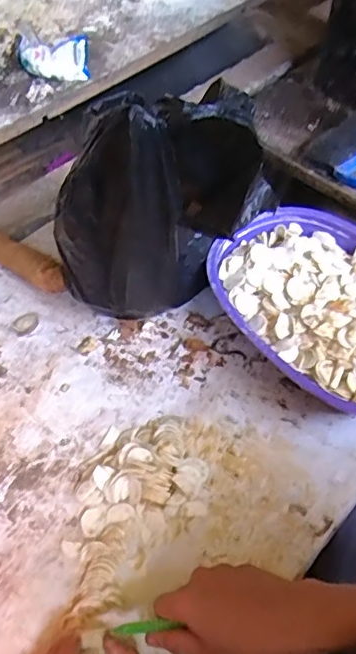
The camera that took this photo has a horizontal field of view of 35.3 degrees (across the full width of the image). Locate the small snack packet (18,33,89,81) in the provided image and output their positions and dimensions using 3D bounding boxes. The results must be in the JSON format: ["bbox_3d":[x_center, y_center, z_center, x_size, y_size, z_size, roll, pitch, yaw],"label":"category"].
[{"bbox_3d":[-0.215,-0.463,0.958,0.129,0.066,0.032,2,52,3],"label":"small snack packet"}]

